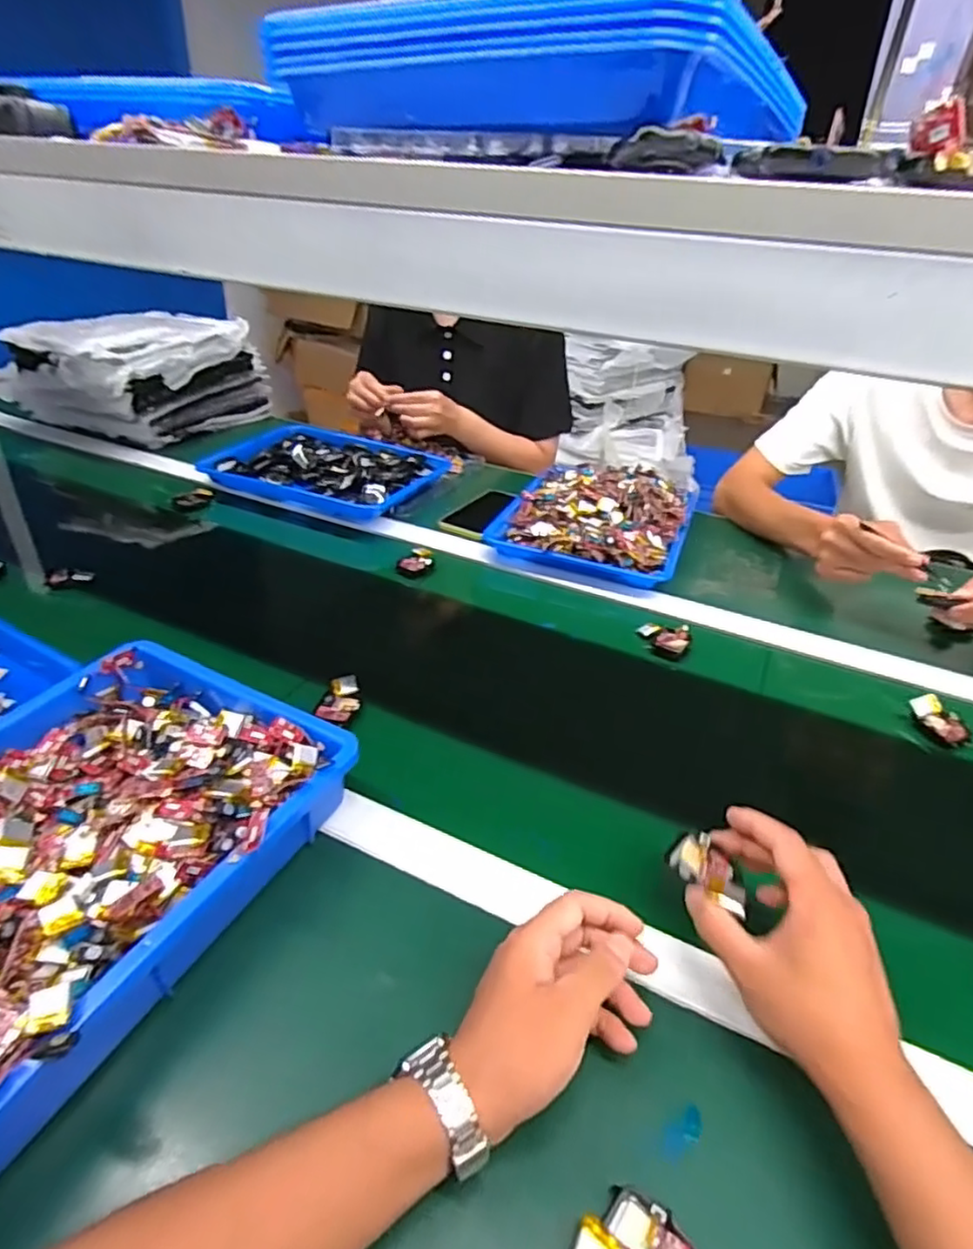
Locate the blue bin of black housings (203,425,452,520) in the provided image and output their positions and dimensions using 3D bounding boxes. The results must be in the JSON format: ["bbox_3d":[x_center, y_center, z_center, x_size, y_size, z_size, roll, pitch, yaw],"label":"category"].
[{"bbox_3d":[-0.247,-0.254,1.044,0.320,0.039,0.236,16,37,17],"label":"blue bin of black housings"}]

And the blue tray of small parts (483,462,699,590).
[{"bbox_3d":[0.159,-0.159,0.933,0.253,0.066,0.280,15,37,16],"label":"blue tray of small parts"}]

